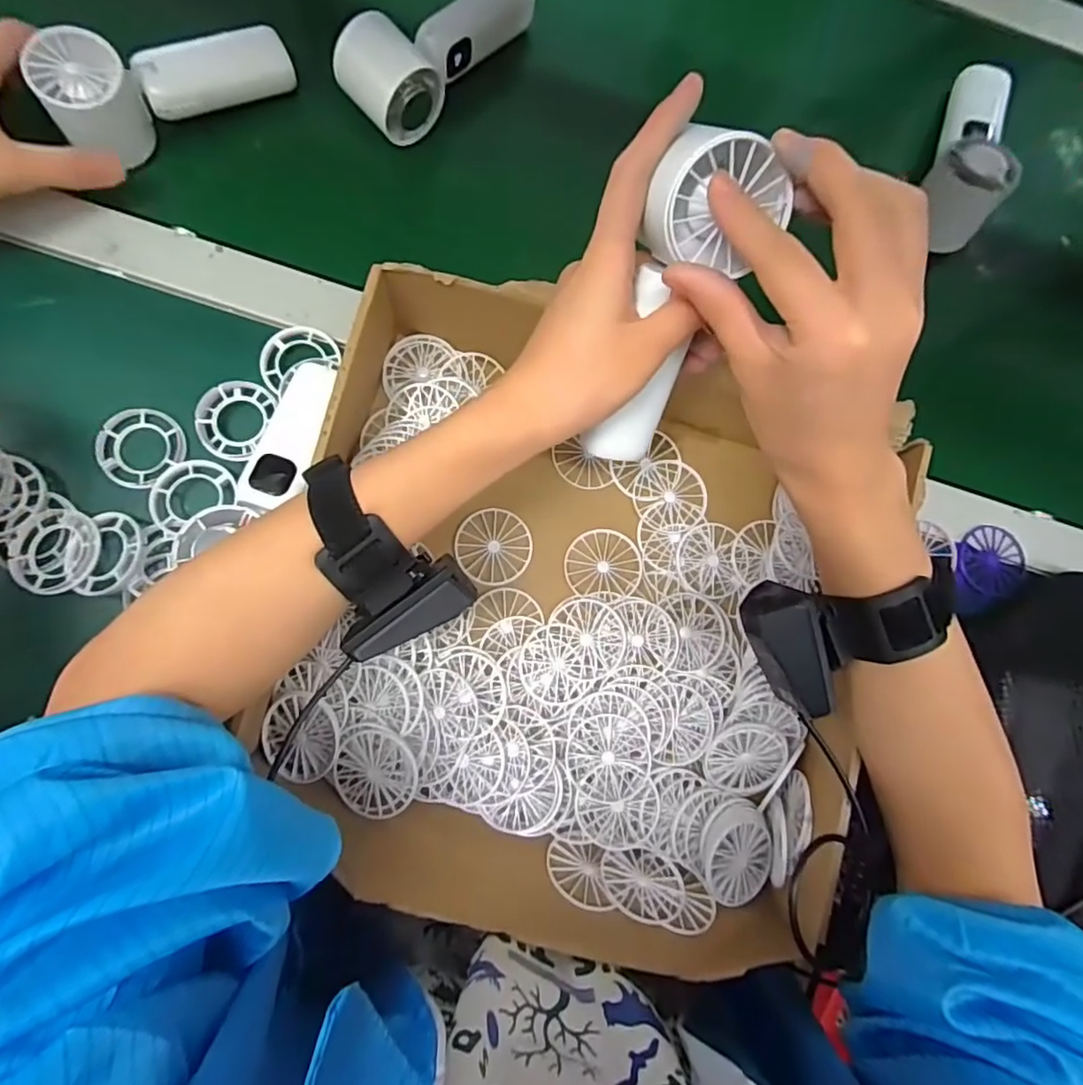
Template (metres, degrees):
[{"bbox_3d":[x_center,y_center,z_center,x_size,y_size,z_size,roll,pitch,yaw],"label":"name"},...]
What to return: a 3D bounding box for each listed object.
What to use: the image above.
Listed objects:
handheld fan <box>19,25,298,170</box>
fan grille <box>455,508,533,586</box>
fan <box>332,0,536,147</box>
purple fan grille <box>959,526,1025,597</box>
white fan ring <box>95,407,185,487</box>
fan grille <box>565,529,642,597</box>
[{"bbox_3d":[-0.244,-0.307,0.395,0.149,0.057,0.045,-21,86,-7],"label":"handheld fan"},{"bbox_3d":[-0.031,0.002,0.396,0.050,0.004,0.048,1,84,-5],"label":"fan grille"},{"bbox_3d":[-0.066,-0.350,0.423,0.153,0.044,0.059,-35,88,-8],"label":"fan"},{"bbox_3d":[0.325,0.012,0.427,0.049,0.011,0.046,1,84,-5],"label":"purple fan grille"},{"bbox_3d":[-0.259,-0.062,0.384,0.052,0.012,0.051,1,84,-5],"label":"white fan ring"},{"bbox_3d":[0.041,0.014,0.398,0.049,0.007,0.044,1,84,-5],"label":"fan grille"}]

